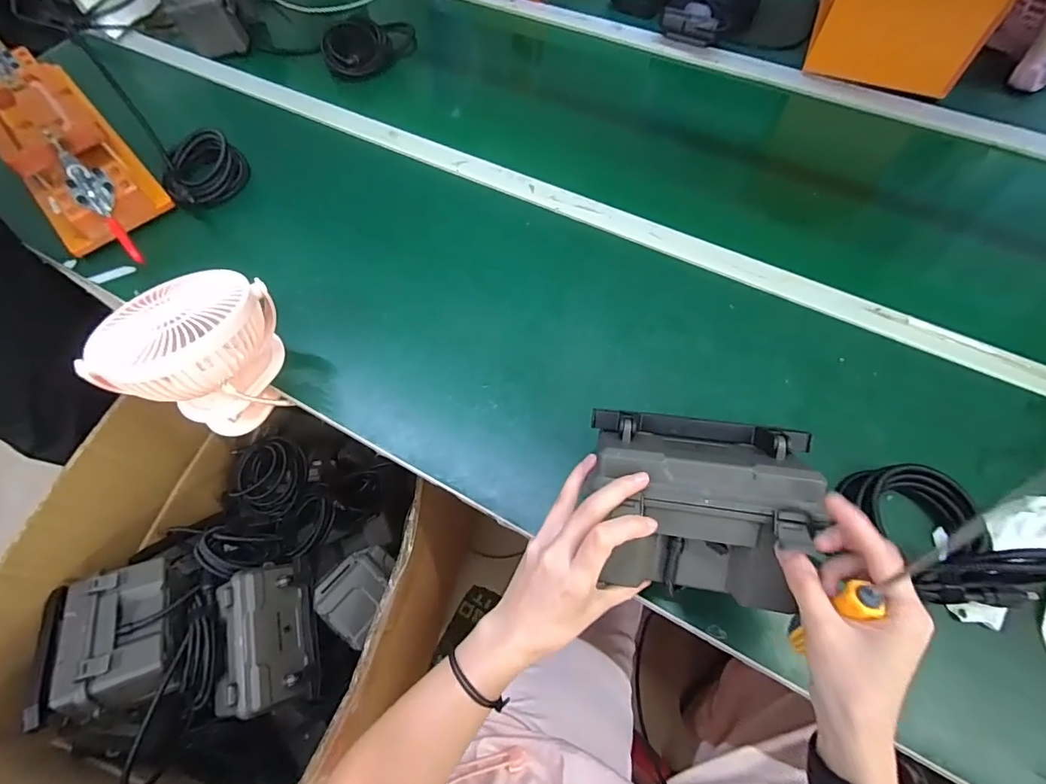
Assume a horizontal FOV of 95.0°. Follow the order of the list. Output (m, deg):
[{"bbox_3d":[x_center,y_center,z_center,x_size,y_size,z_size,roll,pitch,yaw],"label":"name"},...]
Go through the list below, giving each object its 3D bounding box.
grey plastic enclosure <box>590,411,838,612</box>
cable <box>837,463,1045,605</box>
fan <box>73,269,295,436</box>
[{"bbox_3d":[0.136,0.081,0.377,0.162,0.076,0.138,10,63,7],"label":"grey plastic enclosure"},{"bbox_3d":[0.375,0.135,0.421,0.173,0.040,0.115,32,68,17],"label":"cable"},{"bbox_3d":[-0.330,-0.027,0.513,0.162,0.168,0.115,-21,64,-9],"label":"fan"}]

